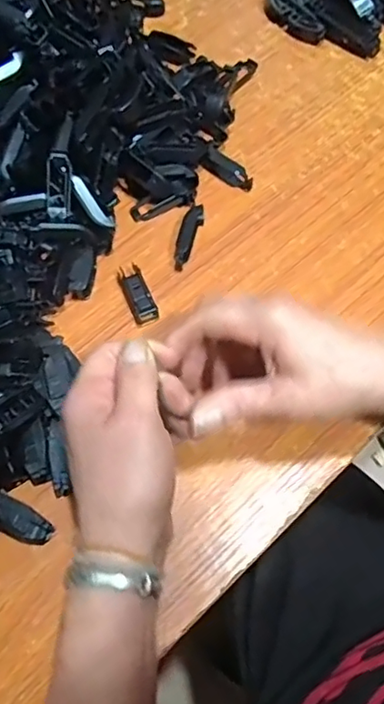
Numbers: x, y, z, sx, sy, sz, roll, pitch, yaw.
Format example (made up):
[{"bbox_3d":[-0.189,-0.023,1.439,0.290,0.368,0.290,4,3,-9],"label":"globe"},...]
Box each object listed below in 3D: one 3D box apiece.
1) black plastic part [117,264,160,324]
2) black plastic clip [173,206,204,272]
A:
[{"bbox_3d":[-0.041,-0.045,0.428,0.018,0.012,0.050,-21,67,-7],"label":"black plastic part"},{"bbox_3d":[-0.003,-0.091,0.448,0.013,0.013,0.060,17,68,9],"label":"black plastic clip"}]

